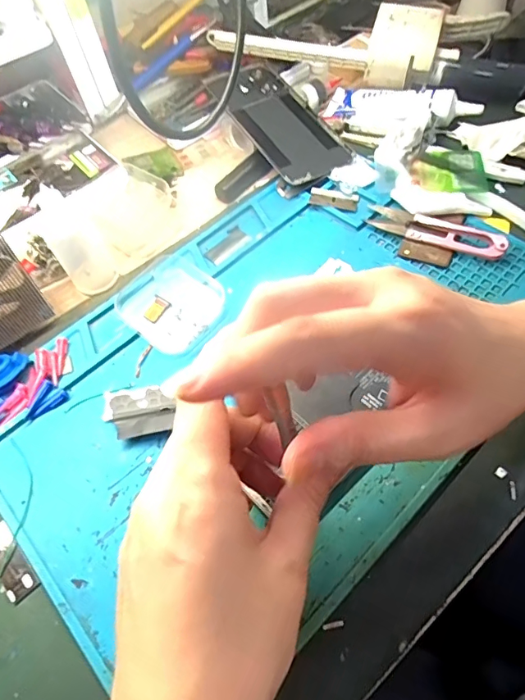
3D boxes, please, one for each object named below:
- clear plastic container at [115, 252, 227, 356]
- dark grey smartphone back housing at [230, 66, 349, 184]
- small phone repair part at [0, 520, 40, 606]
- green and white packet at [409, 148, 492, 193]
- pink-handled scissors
[{"bbox_3d":[-0.067,-0.035,0.335,0.071,0.014,0.063,31,66,20],"label":"clear plastic container"},{"bbox_3d":[0.013,-0.208,0.422,0.070,0.007,0.153,-28,67,-17],"label":"dark grey smartphone back housing"},{"bbox_3d":[-0.140,0.116,0.256,0.017,0.004,0.045,-37,64,-18],"label":"small phone repair part"},{"bbox_3d":[0.153,-0.147,0.382,0.061,0.010,0.053,7,60,7],"label":"green and white packet"},{"bbox_3d":[0.128,-0.091,0.348,0.102,0.016,0.023,24,63,16],"label":"pink-handled scissors"}]

